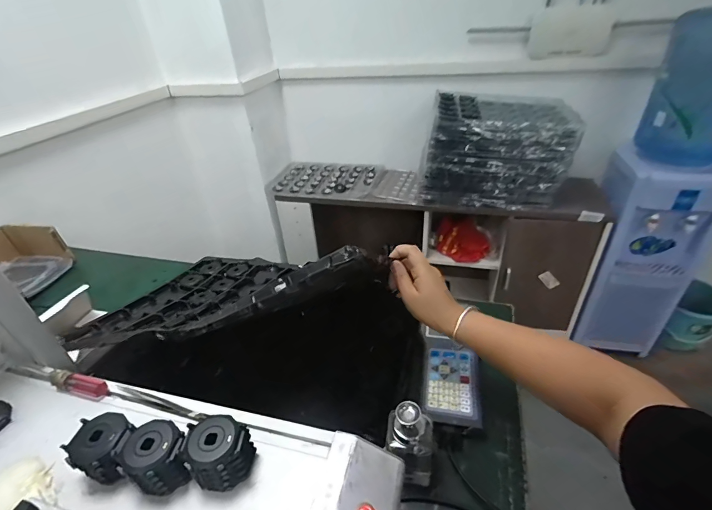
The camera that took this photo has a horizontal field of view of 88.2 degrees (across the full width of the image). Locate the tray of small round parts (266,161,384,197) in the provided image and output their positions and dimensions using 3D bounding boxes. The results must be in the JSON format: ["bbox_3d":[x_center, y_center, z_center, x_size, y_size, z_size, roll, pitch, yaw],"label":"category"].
[{"bbox_3d":[-0.120,-0.338,1.572,0.451,0.027,0.363,4,35,12],"label":"tray of small round parts"}]

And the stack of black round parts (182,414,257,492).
[{"bbox_3d":[-0.125,0.182,0.339,0.055,0.048,0.050,-2,35,3],"label":"stack of black round parts"}]

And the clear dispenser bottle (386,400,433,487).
[{"bbox_3d":[0.067,0.219,0.443,0.052,0.115,0.056,4,35,12],"label":"clear dispenser bottle"}]

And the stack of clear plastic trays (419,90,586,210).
[{"bbox_3d":[0.467,-0.361,1.271,0.472,0.297,0.260,1,35,8],"label":"stack of clear plastic trays"}]

